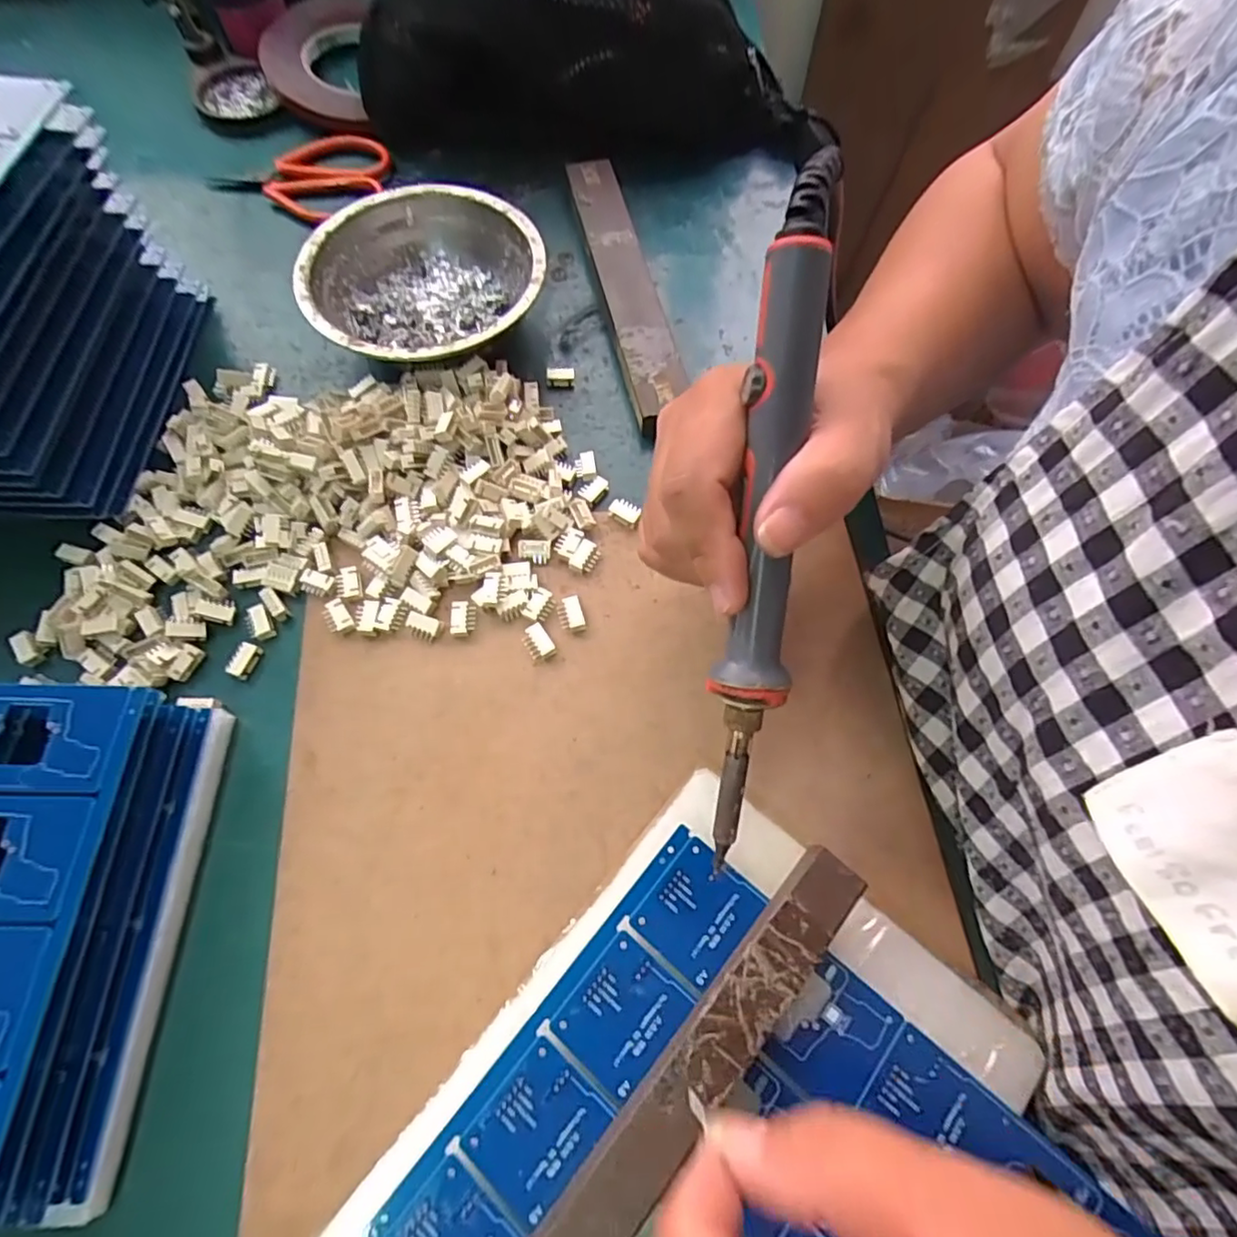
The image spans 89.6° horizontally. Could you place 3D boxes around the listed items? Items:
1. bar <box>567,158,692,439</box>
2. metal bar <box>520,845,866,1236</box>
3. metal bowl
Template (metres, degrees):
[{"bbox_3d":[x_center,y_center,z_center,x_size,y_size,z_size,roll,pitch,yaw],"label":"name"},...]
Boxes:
[{"bbox_3d":[0.004,-0.196,0.369,0.033,0.023,0.198,-11,68,-5],"label":"bar"},{"bbox_3d":[0.005,0.162,0.189,0.023,0.019,0.213,39,72,14],"label":"metal bar"},{"bbox_3d":[-0.104,-0.180,0.347,0.124,0.041,0.119,0,67,-1],"label":"metal bowl"}]

